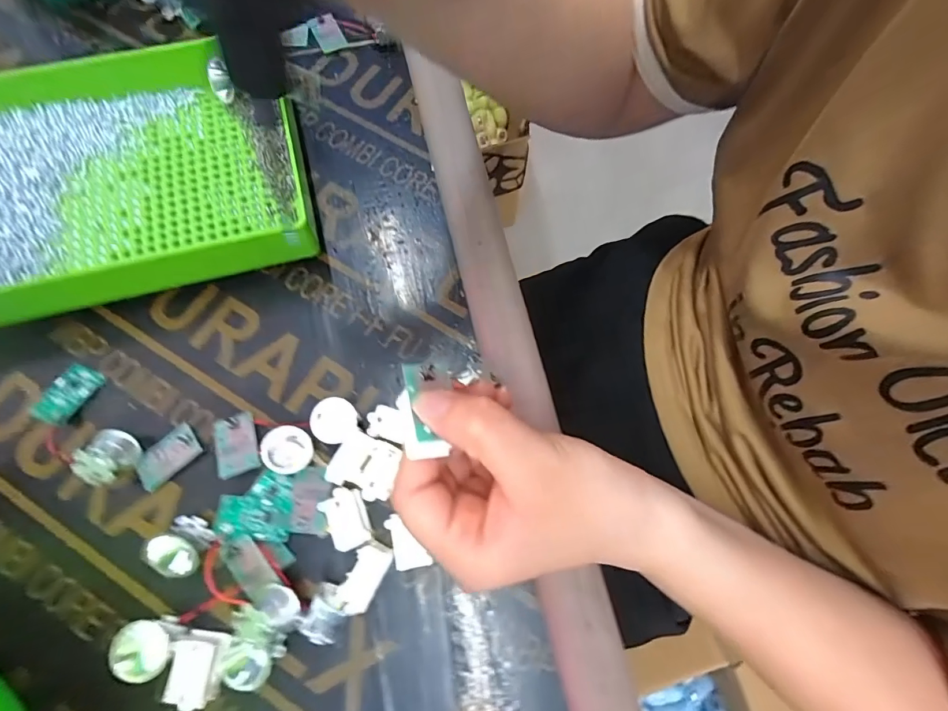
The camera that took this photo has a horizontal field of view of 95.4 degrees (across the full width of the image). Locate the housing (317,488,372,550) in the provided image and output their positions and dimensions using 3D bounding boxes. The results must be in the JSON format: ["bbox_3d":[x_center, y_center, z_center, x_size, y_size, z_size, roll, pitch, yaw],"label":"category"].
[{"bbox_3d":[-0.064,0.082,0.218,0.018,0.011,0.029,-27,75,-9],"label":"housing"}]

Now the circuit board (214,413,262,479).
[{"bbox_3d":[-0.126,0.046,0.228,0.021,0.004,0.034,-19,59,-14],"label":"circuit board"}]

